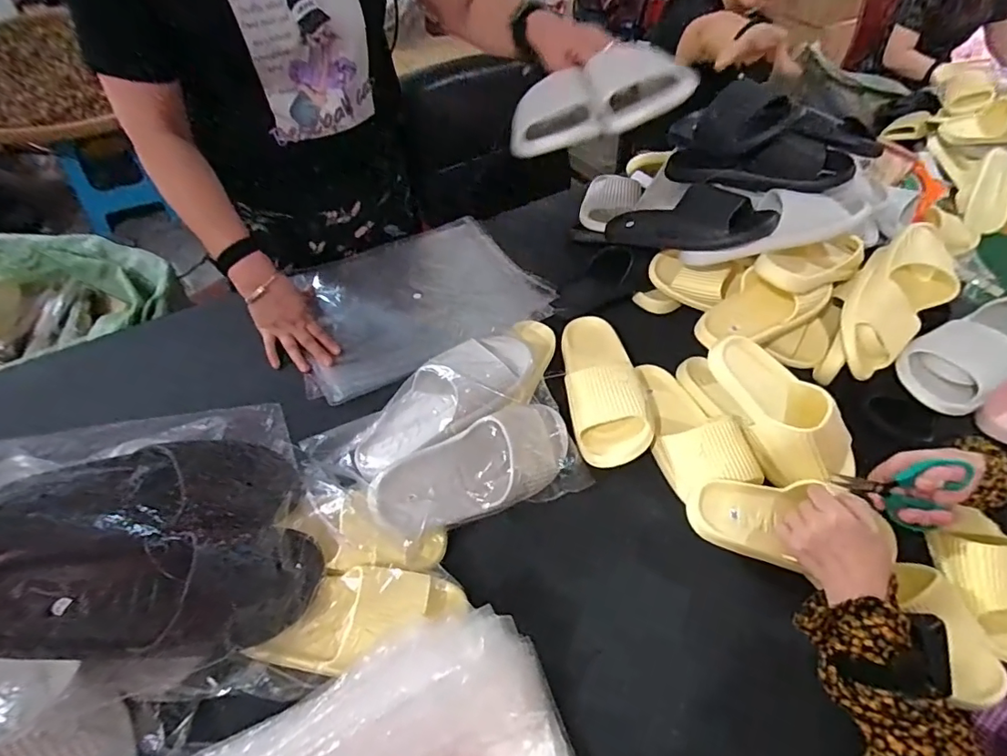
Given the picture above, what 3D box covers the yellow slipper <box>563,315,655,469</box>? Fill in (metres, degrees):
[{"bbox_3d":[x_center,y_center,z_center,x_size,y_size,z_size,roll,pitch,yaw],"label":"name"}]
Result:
[{"bbox_3d":[0.134,-0.002,0.719,0.101,0.060,0.259,-3,52,-7],"label":"yellow slipper"}]

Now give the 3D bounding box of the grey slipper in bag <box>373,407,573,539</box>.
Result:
[{"bbox_3d":[-0.029,0.109,0.603,0.259,0.075,0.112,-22,94,-18],"label":"grey slipper in bag"}]

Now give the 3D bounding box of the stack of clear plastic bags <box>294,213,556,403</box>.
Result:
[{"bbox_3d":[-0.144,-0.134,0.834,0.389,0.038,0.285,-23,57,-21],"label":"stack of clear plastic bags"}]

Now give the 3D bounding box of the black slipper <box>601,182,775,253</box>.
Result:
[{"bbox_3d":[0.282,-0.245,0.788,0.257,0.057,0.103,12,46,41],"label":"black slipper"}]

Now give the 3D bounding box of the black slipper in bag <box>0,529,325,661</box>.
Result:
[{"bbox_3d":[-0.305,0.191,0.457,0.266,0.069,0.103,4,49,-22],"label":"black slipper in bag"}]

